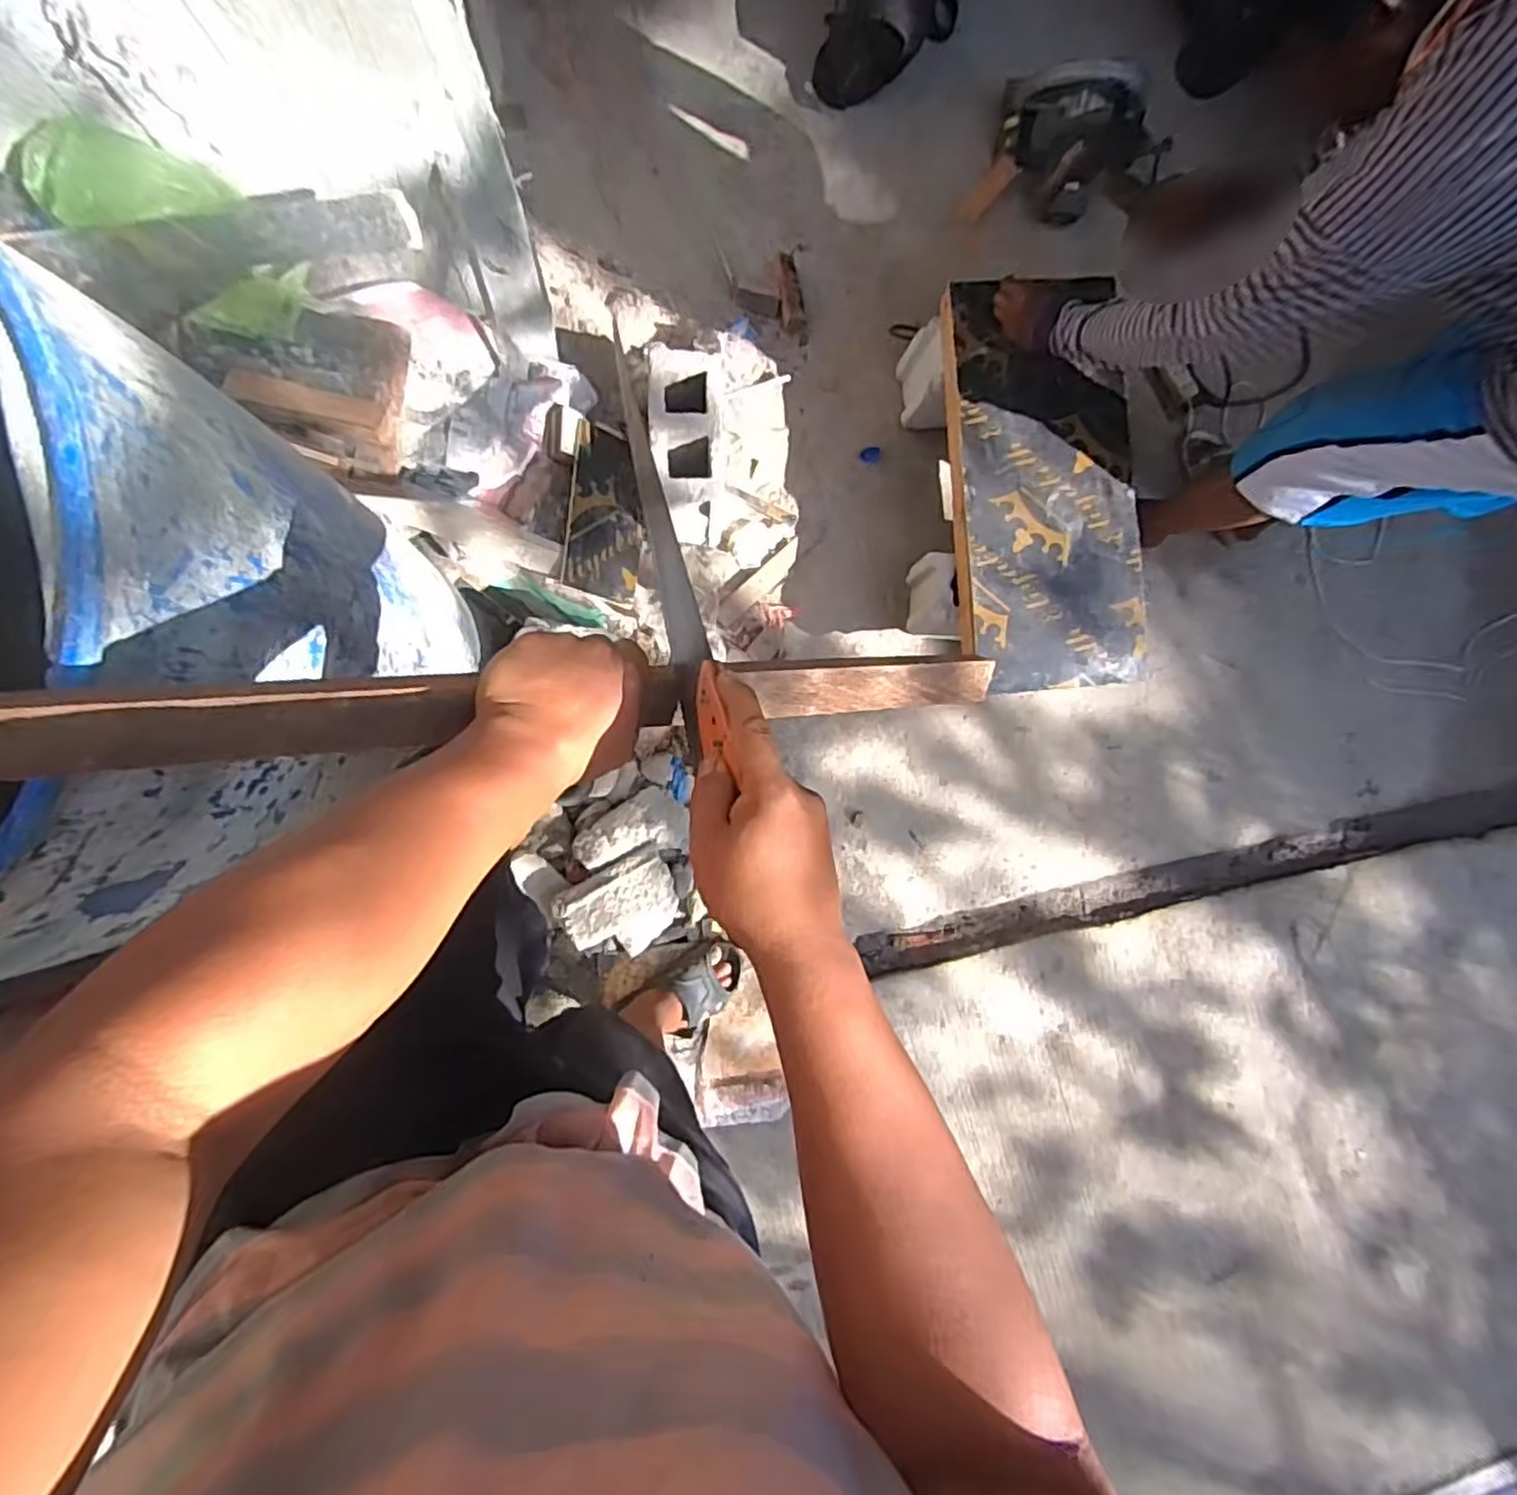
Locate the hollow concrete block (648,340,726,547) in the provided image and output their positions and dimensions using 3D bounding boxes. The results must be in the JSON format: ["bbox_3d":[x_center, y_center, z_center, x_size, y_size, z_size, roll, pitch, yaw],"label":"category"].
[{"bbox_3d":[-0.124,-0.519,1.201,0.123,0.175,0.278,-4,88,-6],"label":"hollow concrete block"}]

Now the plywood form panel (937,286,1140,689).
[{"bbox_3d":[0.495,-0.454,1.192,0.311,0.046,0.696,-4,89,-6],"label":"plywood form panel"}]

